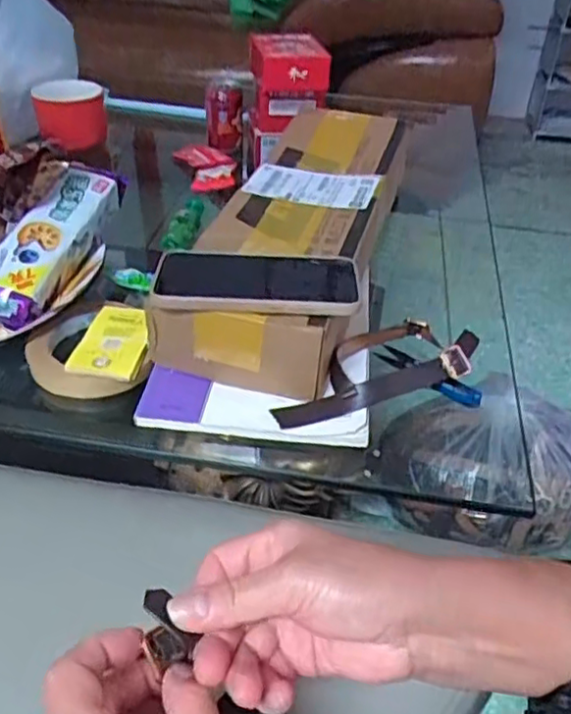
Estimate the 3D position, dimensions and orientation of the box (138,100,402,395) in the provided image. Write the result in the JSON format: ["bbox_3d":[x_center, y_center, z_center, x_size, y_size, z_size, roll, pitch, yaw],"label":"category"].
[{"bbox_3d":[0.015,-0.139,0.668,0.157,0.087,0.466,9,39,8],"label":"box"}]

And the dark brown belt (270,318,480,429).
[{"bbox_3d":[0.070,0.008,0.529,0.186,0.029,0.083,-13,42,-20],"label":"dark brown belt"}]

